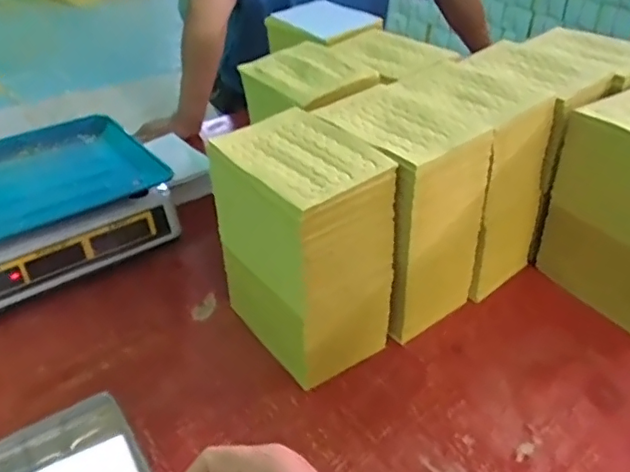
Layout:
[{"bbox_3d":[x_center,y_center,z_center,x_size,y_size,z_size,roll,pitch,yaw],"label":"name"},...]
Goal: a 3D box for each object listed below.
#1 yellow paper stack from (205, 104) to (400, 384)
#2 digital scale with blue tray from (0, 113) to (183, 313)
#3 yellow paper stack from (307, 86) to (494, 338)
[{"bbox_3d":[-0.010,0.014,0.602,0.120,0.230,0.161,-26,45,-29],"label":"yellow paper stack"},{"bbox_3d":[-0.379,-0.030,0.749,0.329,0.111,0.255,-27,46,-32],"label":"digital scale with blue tray"},{"bbox_3d":[0.097,-0.027,0.657,0.127,0.232,0.179,-26,45,-29],"label":"yellow paper stack"}]

